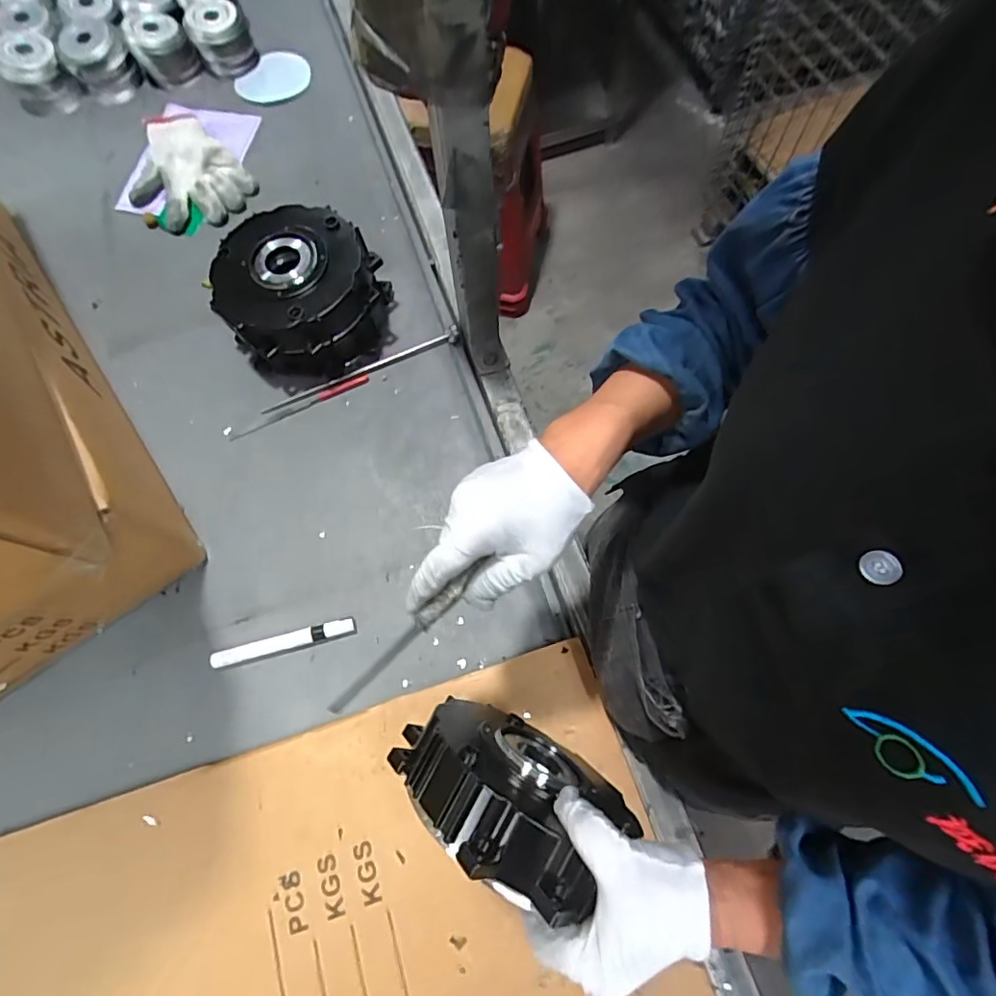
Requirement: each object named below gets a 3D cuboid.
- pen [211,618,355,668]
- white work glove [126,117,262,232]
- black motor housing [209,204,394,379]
[{"bbox_3d":[-0.217,0.145,0.544,0.140,0.011,0.017,-15,70,-3],"label":"pen"},{"bbox_3d":[-0.443,-0.454,0.752,0.139,0.036,0.205,-42,74,-12],"label":"white work glove"},{"bbox_3d":[-0.227,-0.239,0.632,0.165,0.107,0.170,-1,70,2],"label":"black motor housing"}]

